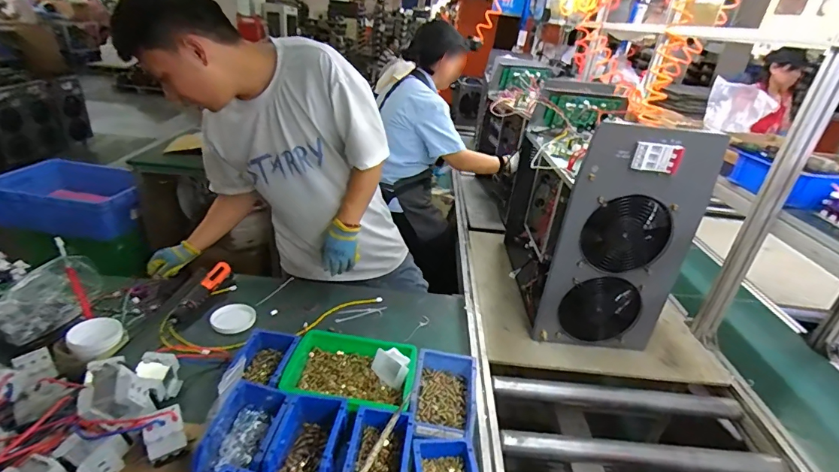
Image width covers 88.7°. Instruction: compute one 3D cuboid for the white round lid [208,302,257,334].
[{"bbox_3d":[-0.457,0.205,1.058,0.100,0.014,0.092,6,37,-4],"label":"white round lid"}]

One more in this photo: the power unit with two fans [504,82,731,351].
[{"bbox_3d":[0.469,-0.076,1.235,0.311,0.566,0.567,5,27,-2],"label":"power unit with two fans"}]

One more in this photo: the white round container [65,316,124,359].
[{"bbox_3d":[-0.685,0.213,0.908,0.085,0.032,0.096,28,34,36],"label":"white round container"}]

